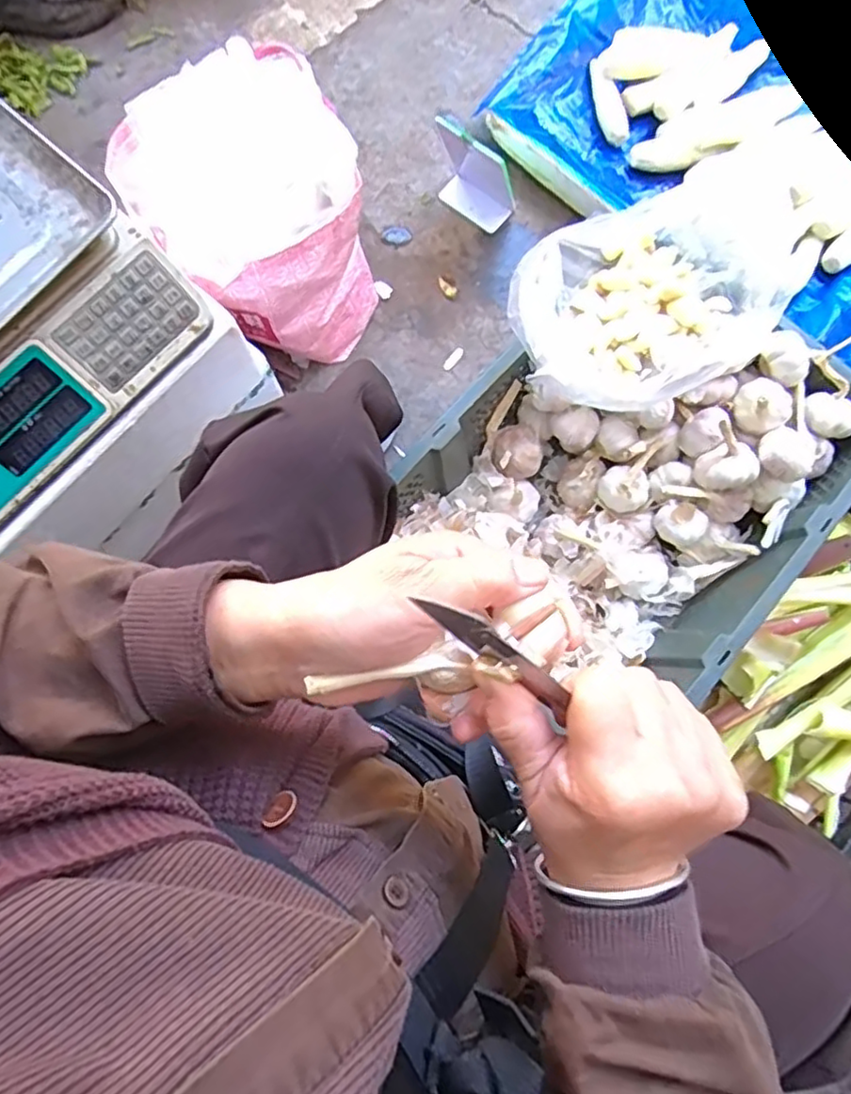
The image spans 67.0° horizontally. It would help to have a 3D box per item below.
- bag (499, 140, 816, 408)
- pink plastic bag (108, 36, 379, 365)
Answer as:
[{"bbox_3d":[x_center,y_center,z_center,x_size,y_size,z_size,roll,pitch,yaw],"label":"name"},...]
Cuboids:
[{"bbox_3d":[0.205,-0.234,0.615,0.262,0.079,0.197,-32,80,-5],"label":"bag"},{"bbox_3d":[-0.208,-0.413,0.843,0.241,0.259,0.264,-37,80,-6],"label":"pink plastic bag"}]

